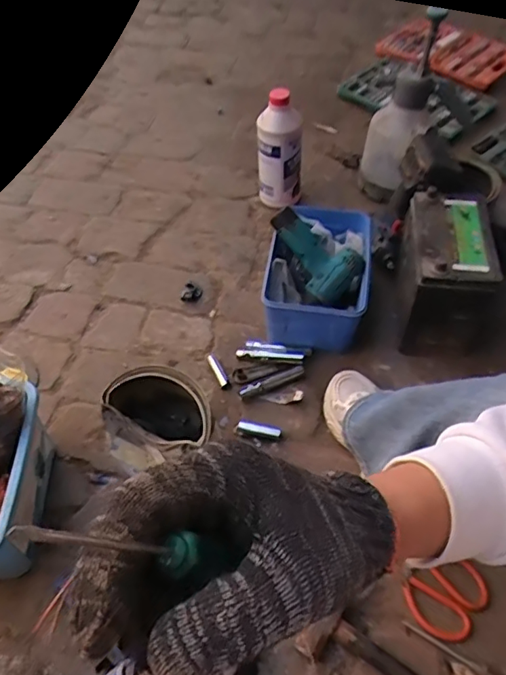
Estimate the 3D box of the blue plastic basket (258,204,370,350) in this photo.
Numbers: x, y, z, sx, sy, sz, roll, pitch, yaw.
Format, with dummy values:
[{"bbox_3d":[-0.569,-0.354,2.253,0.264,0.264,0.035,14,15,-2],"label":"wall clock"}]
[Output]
[{"bbox_3d":[0.113,-0.098,0.955,0.175,0.178,0.209,10,54,9],"label":"blue plastic basket"}]

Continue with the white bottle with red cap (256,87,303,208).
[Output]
[{"bbox_3d":[0.052,-0.356,1.037,0.087,0.219,0.071,0,53,2],"label":"white bottle with red cap"}]

